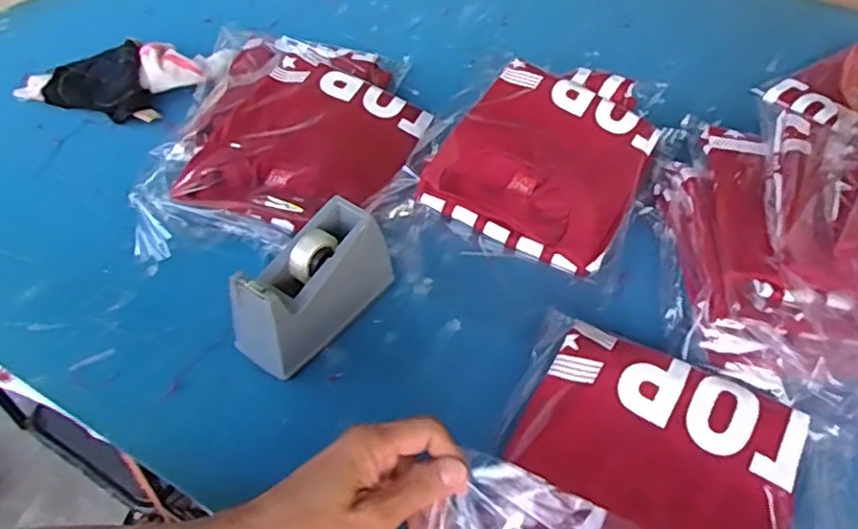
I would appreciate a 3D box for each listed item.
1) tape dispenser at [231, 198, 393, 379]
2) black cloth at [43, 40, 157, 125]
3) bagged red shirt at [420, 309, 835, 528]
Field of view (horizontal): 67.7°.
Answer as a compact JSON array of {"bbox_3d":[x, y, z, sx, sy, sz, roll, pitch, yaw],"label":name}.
[{"bbox_3d":[-0.092,0.016,0.516,0.057,0.086,0.144,34,53,25],"label":"tape dispenser"},{"bbox_3d":[-0.378,-0.202,0.733,0.109,0.033,0.116,-19,51,-21],"label":"black cloth"},{"bbox_3d":[0.149,0.149,0.428,0.217,0.063,0.239,24,50,18],"label":"bagged red shirt"}]

